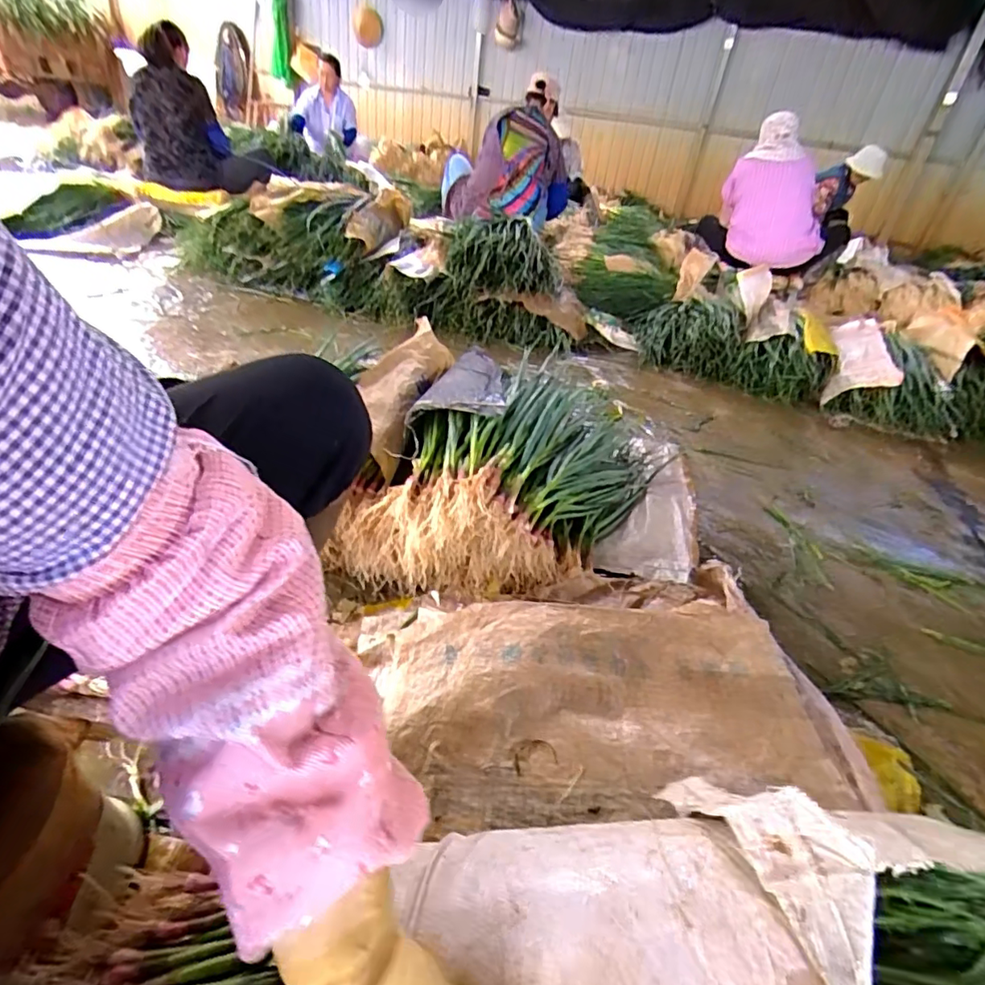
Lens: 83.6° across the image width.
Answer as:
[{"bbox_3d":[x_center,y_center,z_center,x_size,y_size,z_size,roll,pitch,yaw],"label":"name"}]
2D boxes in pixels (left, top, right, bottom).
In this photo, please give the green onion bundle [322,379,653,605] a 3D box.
[{"bbox_3d":[0.091,-0.060,1.060,0.344,0.200,0.756,26,37,26],"label":"green onion bundle"}]

